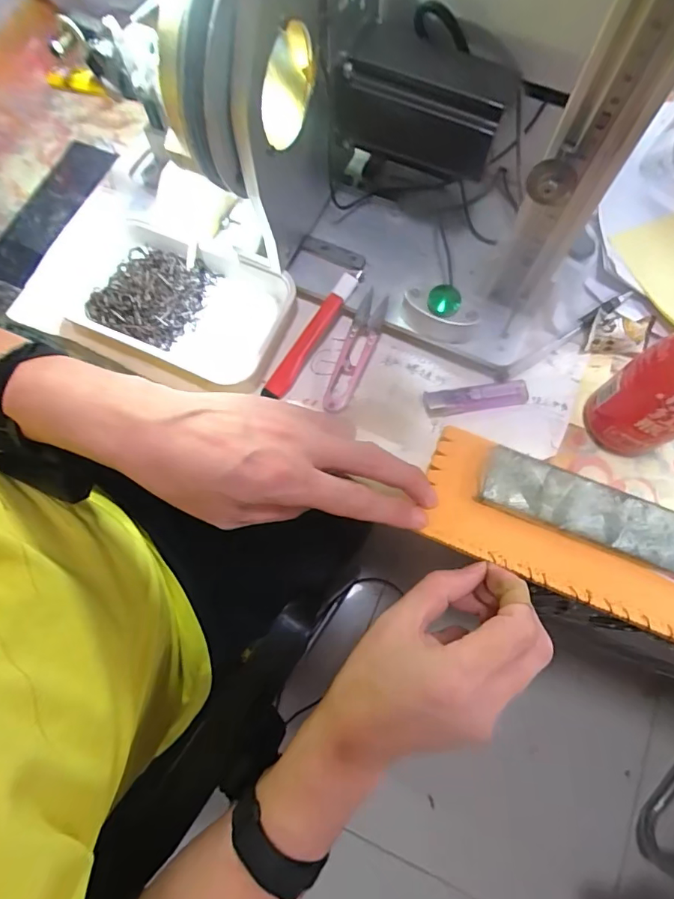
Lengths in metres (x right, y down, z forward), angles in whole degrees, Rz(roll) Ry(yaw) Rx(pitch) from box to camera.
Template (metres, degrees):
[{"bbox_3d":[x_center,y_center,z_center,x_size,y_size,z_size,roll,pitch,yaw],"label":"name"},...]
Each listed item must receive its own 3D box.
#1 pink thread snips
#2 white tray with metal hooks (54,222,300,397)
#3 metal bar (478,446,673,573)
[{"bbox_3d":[0.015,-0.076,0.376,0.022,0.021,0.100,22,88,8],"label":"pink thread snips"},{"bbox_3d":[-0.130,-0.115,0.389,0.170,0.030,0.118,27,75,9],"label":"white tray with metal hooks"},{"bbox_3d":[0.233,0.065,0.305,0.283,0.012,0.040,21,74,7],"label":"metal bar"}]

